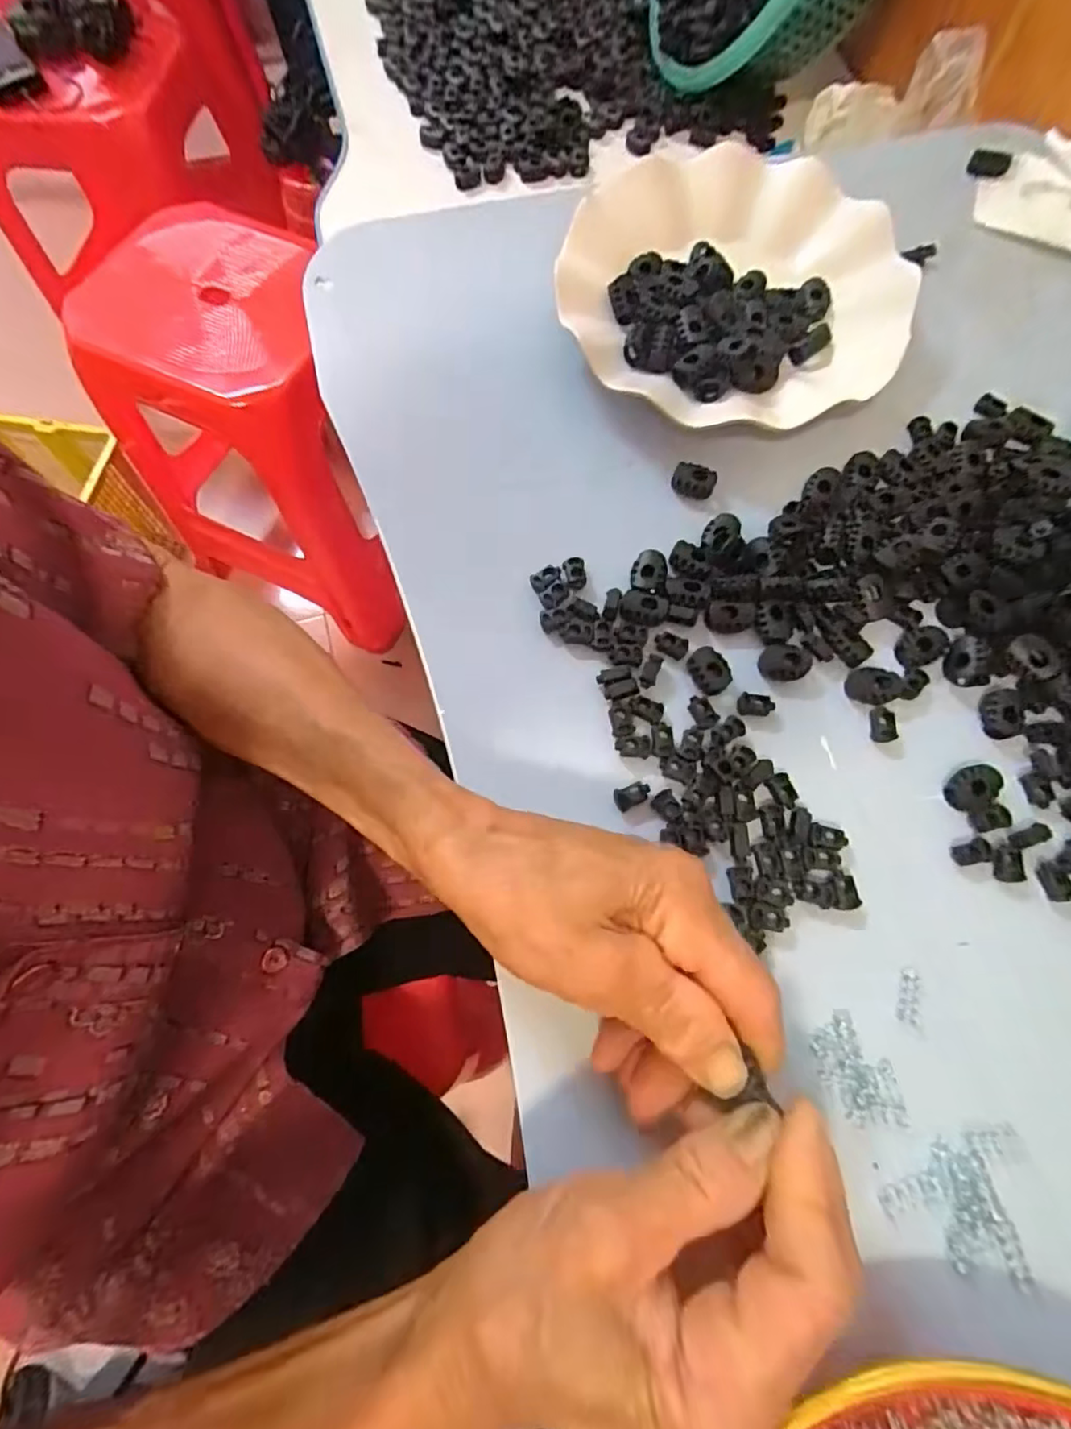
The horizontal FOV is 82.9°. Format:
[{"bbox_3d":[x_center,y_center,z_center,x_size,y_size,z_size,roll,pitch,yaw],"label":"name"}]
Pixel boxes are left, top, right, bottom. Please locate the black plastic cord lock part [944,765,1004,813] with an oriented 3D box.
[{"bbox_3d":[0.187,0.031,0.258,0.022,0.008,0.016,-40,78,-12],"label":"black plastic cord lock part"}]

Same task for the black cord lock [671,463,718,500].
[{"bbox_3d":[0.079,-0.116,0.302,0.021,0.012,0.018,18,73,4],"label":"black cord lock"}]

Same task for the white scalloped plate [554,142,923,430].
[{"bbox_3d":[0.104,-0.225,0.324,0.174,0.030,0.170,0,73,-1],"label":"white scalloped plate"}]

